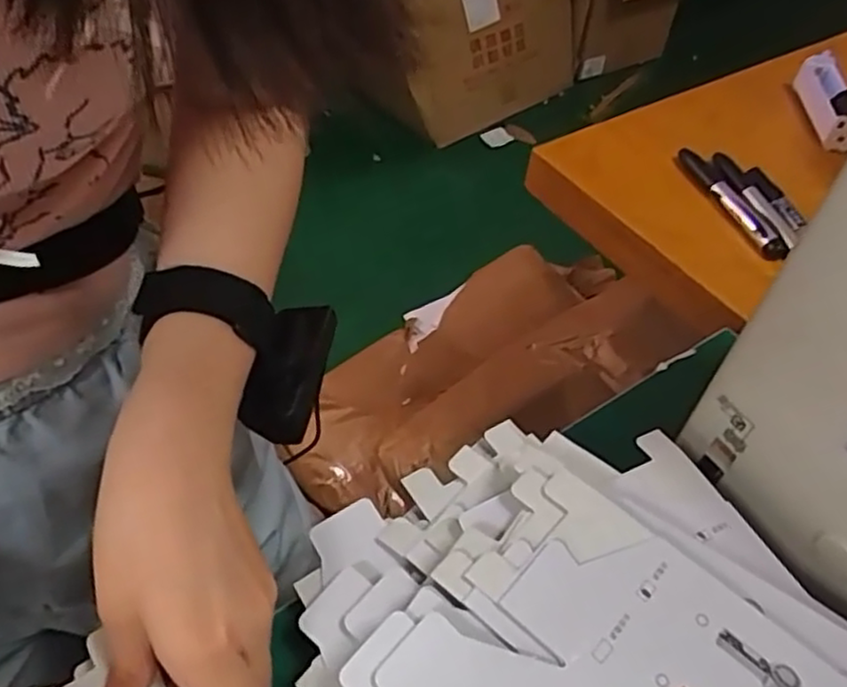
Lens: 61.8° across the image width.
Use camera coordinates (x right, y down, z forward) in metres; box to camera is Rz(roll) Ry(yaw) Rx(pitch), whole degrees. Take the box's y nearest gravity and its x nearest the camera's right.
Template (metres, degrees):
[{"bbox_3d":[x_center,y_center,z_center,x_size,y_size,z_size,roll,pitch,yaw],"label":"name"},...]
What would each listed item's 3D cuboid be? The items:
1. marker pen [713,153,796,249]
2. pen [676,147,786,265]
[{"bbox_3d":[0.261,-0.114,0.556,0.019,0.013,0.122,-5,50,-9],"label":"marker pen"},{"bbox_3d":[0.242,-0.112,0.557,0.015,0.012,0.133,-12,51,-14],"label":"pen"}]

